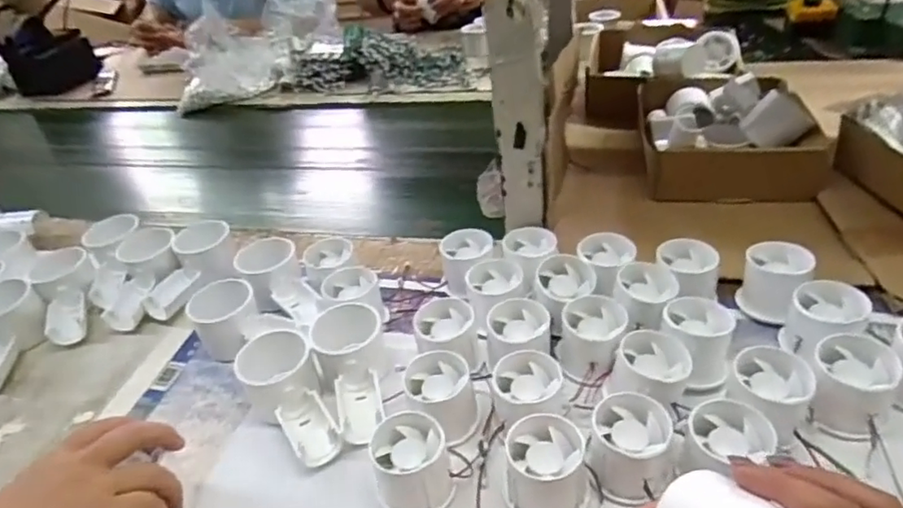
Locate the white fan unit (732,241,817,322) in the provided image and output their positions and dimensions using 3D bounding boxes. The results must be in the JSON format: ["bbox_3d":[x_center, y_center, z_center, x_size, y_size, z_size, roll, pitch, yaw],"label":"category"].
[{"bbox_3d":[0.276,0.025,0.508,0.050,0.049,0.061,23,46,34],"label":"white fan unit"}]

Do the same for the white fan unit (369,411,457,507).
[{"bbox_3d":[-0.027,0.148,0.411,0.052,0.050,0.056,-14,37,-9],"label":"white fan unit"}]

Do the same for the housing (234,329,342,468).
[{"bbox_3d":[-0.134,0.112,0.476,0.058,0.046,0.131,-22,39,-18],"label":"housing"}]

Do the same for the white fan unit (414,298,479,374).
[{"bbox_3d":[-0.002,0.070,0.499,0.057,0.039,0.060,-3,37,6],"label":"white fan unit"}]

